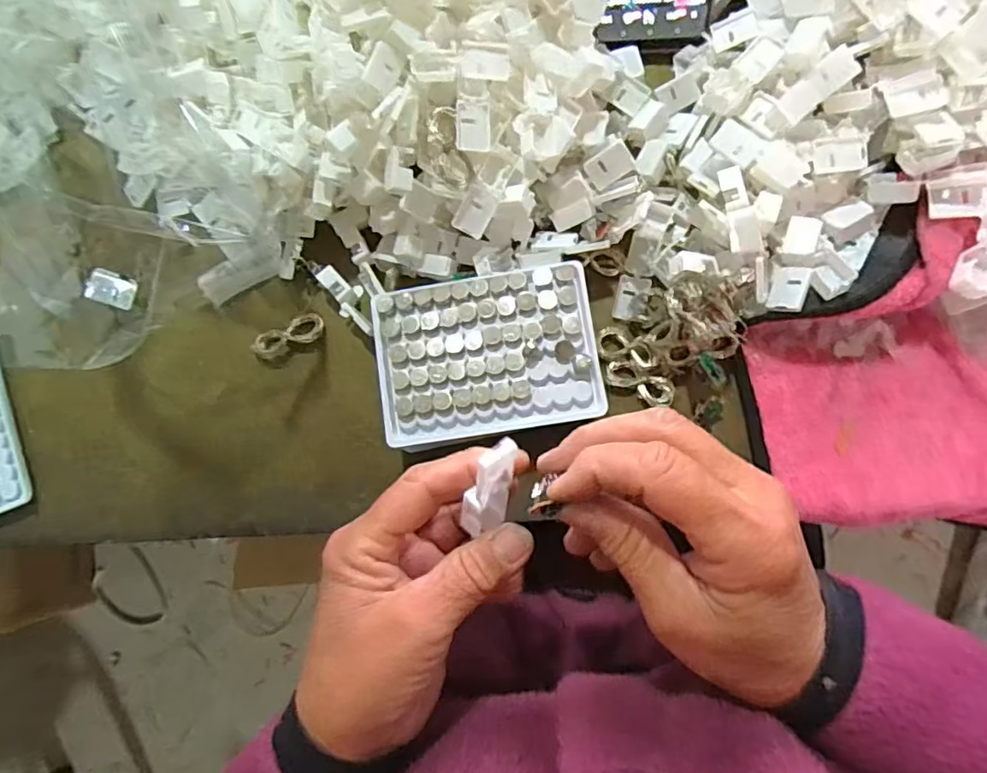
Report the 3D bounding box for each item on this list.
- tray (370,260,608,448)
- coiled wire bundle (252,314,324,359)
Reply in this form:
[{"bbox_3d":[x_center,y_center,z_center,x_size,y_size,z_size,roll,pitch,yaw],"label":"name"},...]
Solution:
[{"bbox_3d":[-0.004,-0.019,0.354,0.130,0.008,0.094,-9,85,3],"label":"tray"},{"bbox_3d":[-0.138,-0.034,0.397,0.050,0.007,0.019,-28,81,1],"label":"coiled wire bundle"}]

